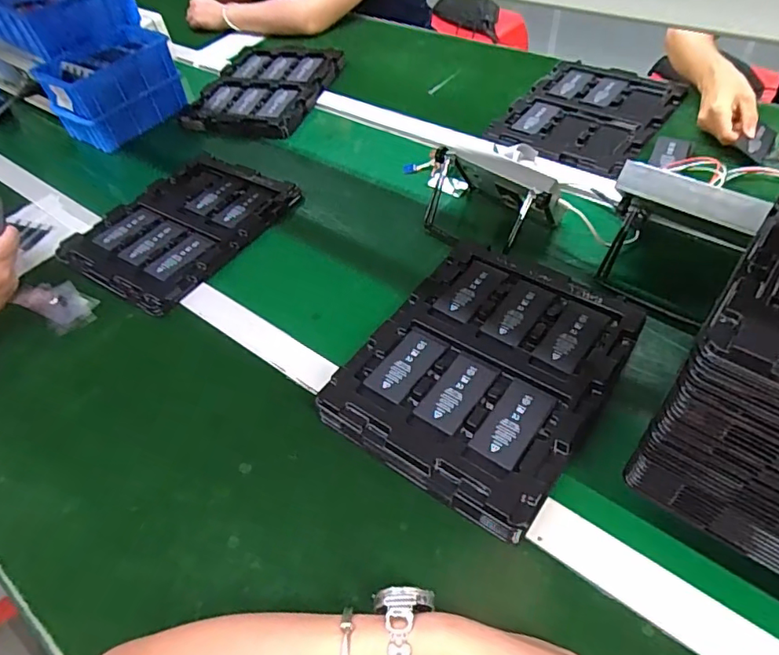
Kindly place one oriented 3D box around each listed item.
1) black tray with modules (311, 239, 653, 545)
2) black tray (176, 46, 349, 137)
[{"bbox_3d":[0.094,0.039,0.534,0.217,0.042,0.272,26,57,25],"label":"black tray with modules"},{"bbox_3d":[-0.232,-0.443,0.991,0.226,0.023,0.276,13,52,17],"label":"black tray"}]

